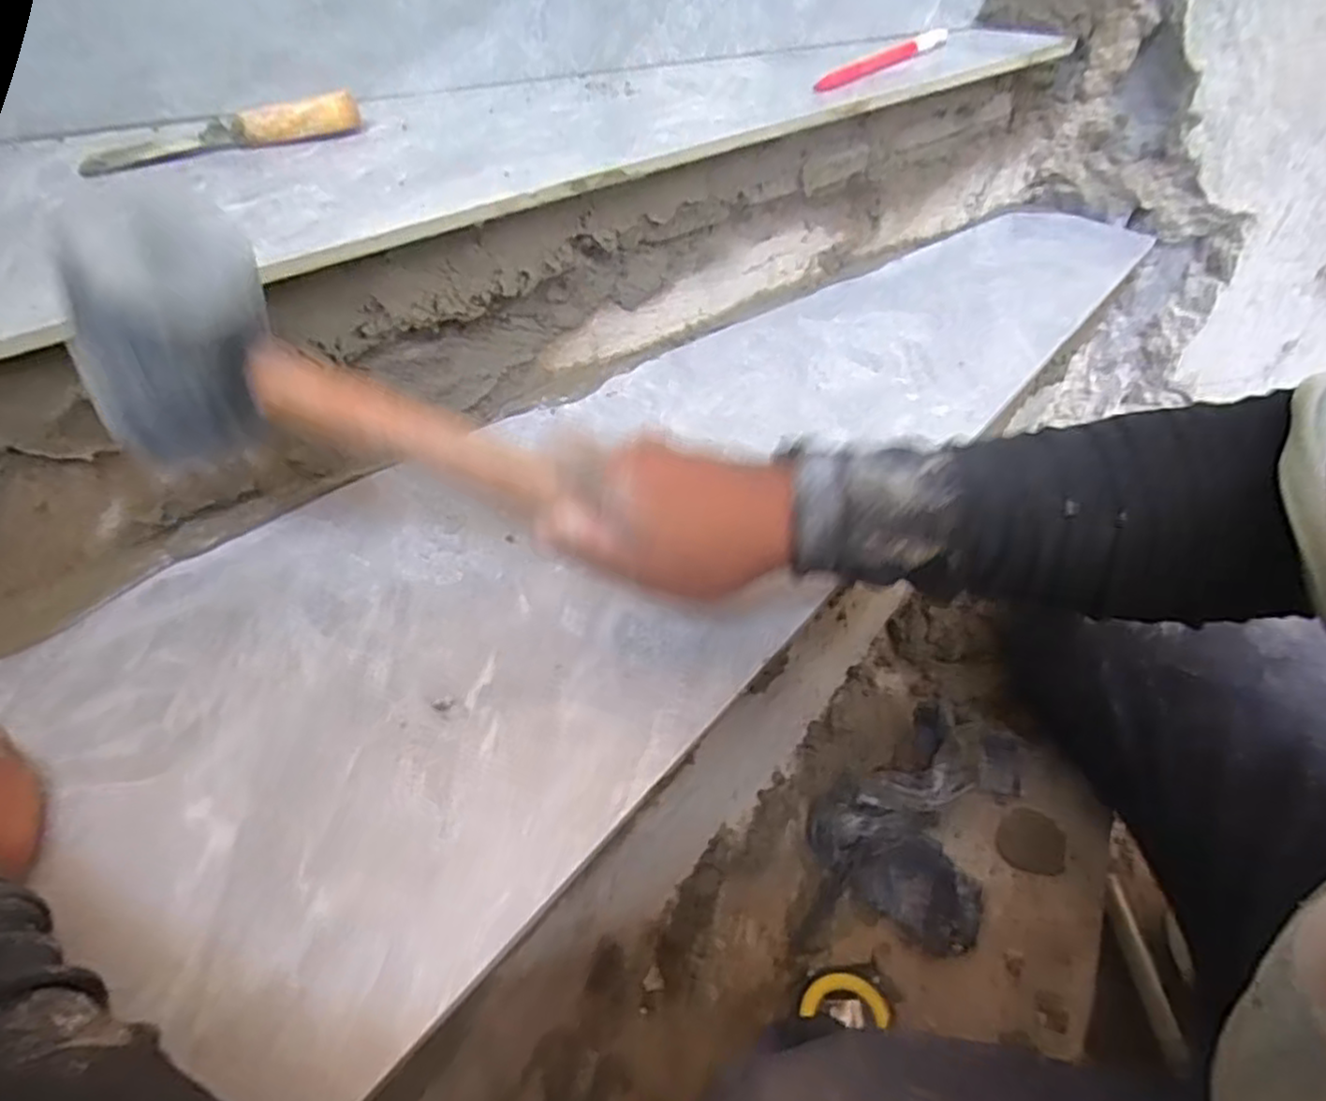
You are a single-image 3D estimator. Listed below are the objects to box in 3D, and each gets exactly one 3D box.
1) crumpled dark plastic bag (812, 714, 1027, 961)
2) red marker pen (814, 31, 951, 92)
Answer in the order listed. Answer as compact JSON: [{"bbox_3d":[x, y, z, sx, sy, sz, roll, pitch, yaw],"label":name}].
[{"bbox_3d":[0.203,0.196,0.565,0.134,0.058,0.178,23,54,22],"label":"crumpled dark plastic bag"},{"bbox_3d":[0.157,-0.352,0.517,0.144,0.016,0.012,-32,56,-23],"label":"red marker pen"}]

